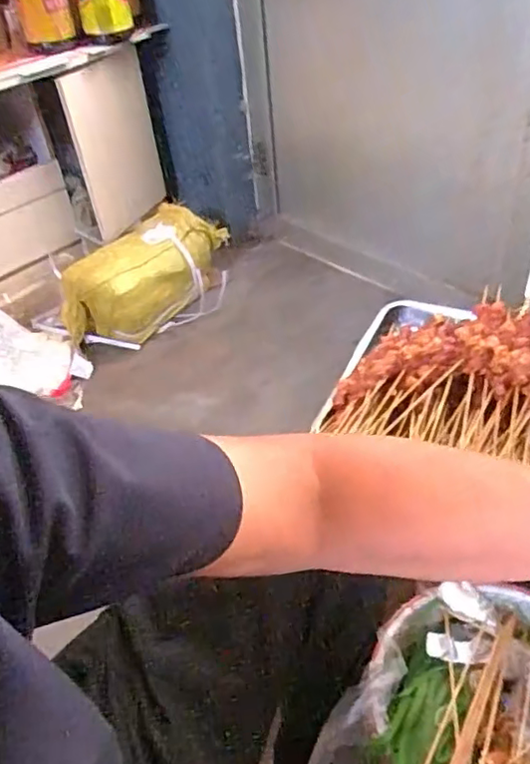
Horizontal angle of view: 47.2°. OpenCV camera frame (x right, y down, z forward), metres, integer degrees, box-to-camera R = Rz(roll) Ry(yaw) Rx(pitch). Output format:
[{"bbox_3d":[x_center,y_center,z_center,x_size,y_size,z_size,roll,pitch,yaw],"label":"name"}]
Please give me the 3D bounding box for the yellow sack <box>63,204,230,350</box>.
[{"bbox_3d":[-0.267,-0.245,1.376,0.405,0.182,0.192,-22,43,-17],"label":"yellow sack"}]

